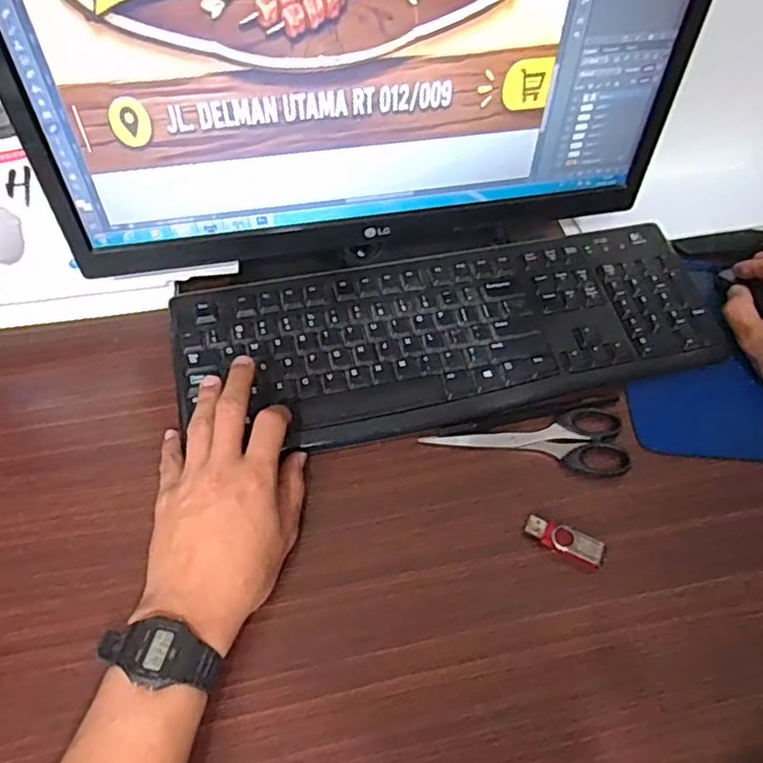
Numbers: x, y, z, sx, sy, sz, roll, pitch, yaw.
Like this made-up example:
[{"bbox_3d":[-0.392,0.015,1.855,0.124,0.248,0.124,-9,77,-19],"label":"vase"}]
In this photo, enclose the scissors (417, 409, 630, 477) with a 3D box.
[{"bbox_3d":[0.108,0.046,0.467,0.153,0.005,0.053,0,60,-3],"label":"scissors"}]

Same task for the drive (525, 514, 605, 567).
[{"bbox_3d":[0.124,0.107,0.421,0.051,0.012,0.019,22,61,9],"label":"drive"}]

